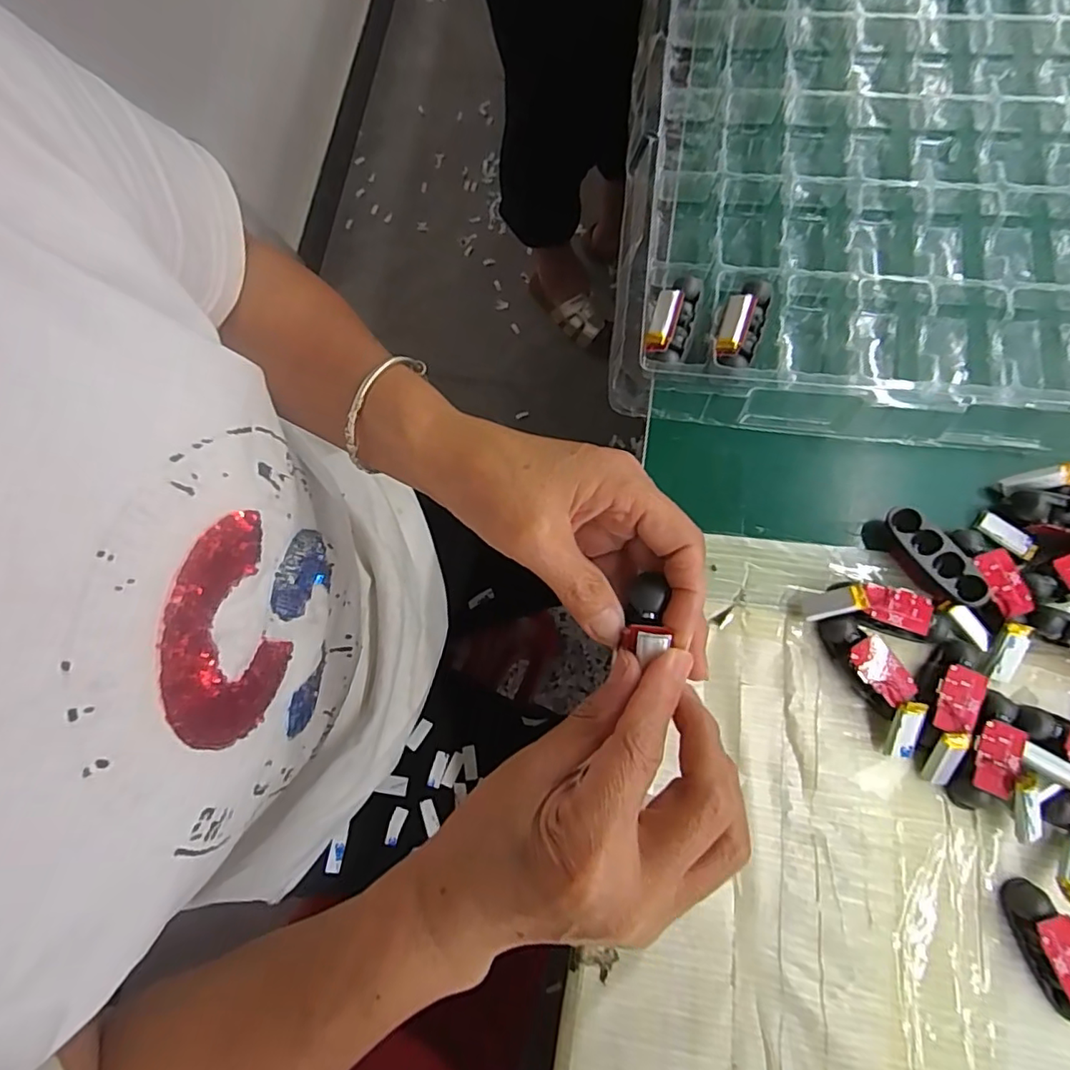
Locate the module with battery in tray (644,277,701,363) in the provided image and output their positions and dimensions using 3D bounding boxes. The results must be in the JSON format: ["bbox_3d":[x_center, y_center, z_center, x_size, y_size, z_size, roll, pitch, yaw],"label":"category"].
[{"bbox_3d":[0.087,-0.138,0.359,0.025,0.023,0.052,17,78,7],"label":"module with battery in tray"}]

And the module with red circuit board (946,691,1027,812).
[{"bbox_3d":[0.240,0.115,0.304,0.023,0.019,0.063,23,79,8],"label":"module with red circuit board"}]

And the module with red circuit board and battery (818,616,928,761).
[{"bbox_3d":[0.189,0.082,0.315,0.027,0.021,0.079,-21,76,-2],"label":"module with red circuit board and battery"}]

